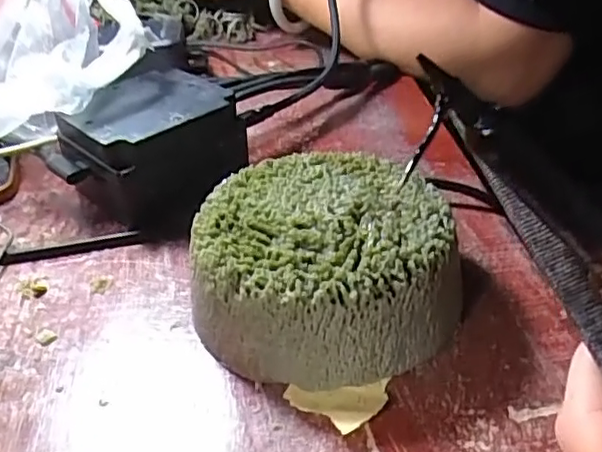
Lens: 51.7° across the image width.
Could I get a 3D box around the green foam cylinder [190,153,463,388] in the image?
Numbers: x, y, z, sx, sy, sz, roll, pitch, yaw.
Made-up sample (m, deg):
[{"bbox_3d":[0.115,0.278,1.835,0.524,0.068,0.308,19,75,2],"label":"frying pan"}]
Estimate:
[{"bbox_3d":[0.008,0.014,0.251,0.102,0.047,0.096,-7,36,-5],"label":"green foam cylinder"}]

